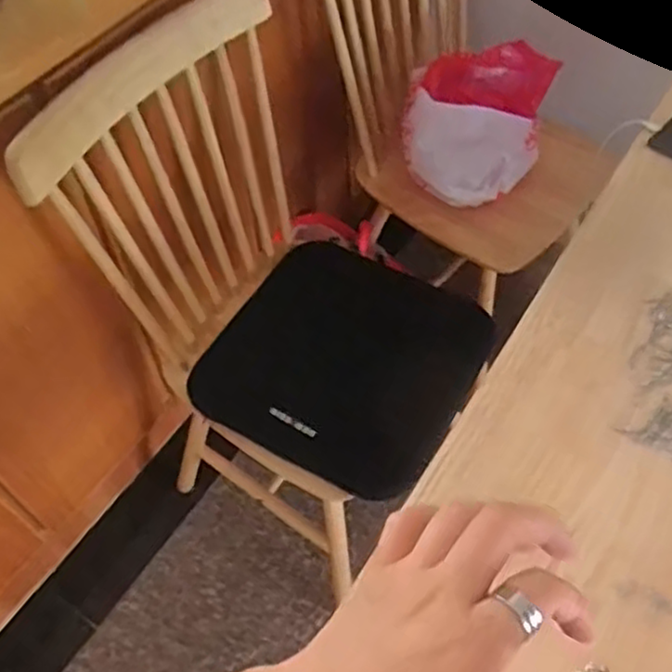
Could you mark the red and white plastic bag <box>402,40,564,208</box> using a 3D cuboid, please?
[{"bbox_3d":[0.245,-0.359,1.237,0.245,0.204,0.195,5,55,6],"label":"red and white plastic bag"}]

